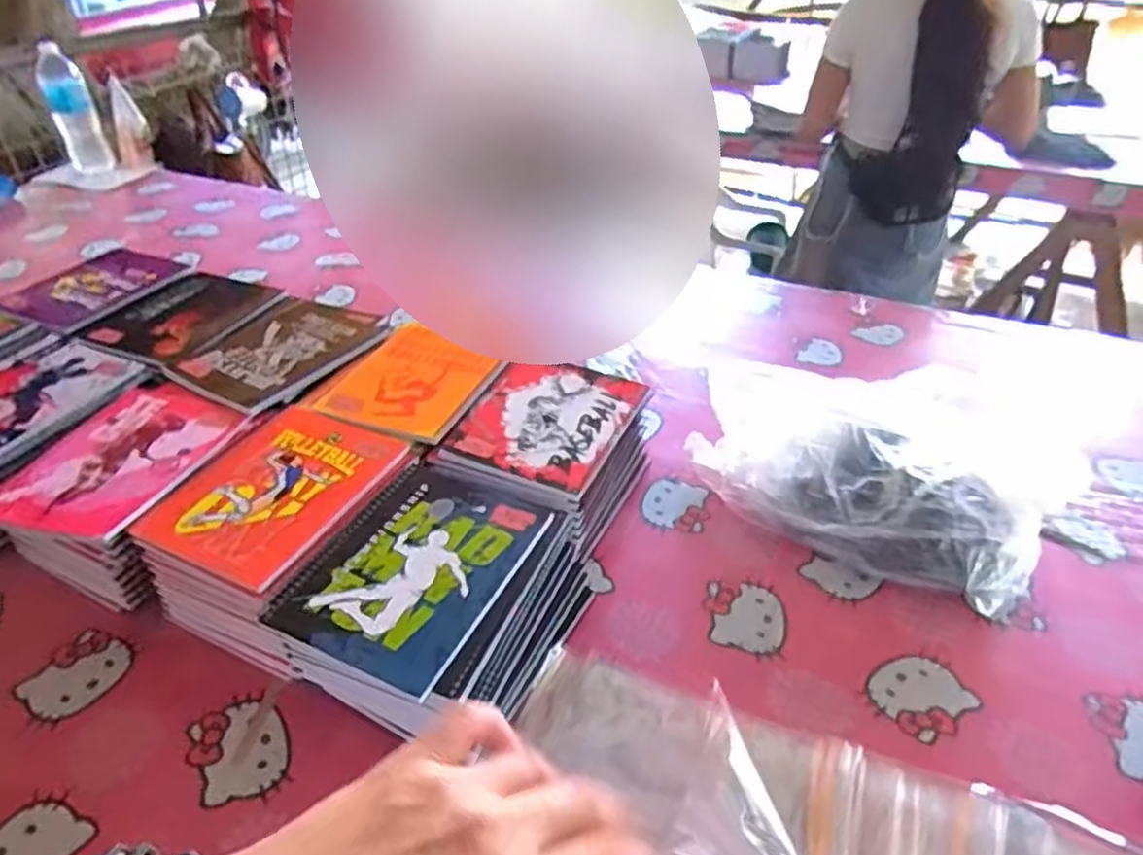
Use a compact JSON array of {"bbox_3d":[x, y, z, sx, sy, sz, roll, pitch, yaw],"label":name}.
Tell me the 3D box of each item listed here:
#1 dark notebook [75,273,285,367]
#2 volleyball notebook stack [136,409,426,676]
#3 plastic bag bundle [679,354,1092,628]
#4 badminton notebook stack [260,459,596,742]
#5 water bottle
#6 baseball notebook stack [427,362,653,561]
[{"bbox_3d":[-0.479,-0.140,0.893,0.171,0.009,0.180,17,41,19],"label":"dark notebook"},{"bbox_3d":[-0.261,0.094,0.665,0.176,0.081,0.237,15,41,18],"label":"volleyball notebook stack"},{"bbox_3d":[0.315,0.030,0.776,0.358,0.101,0.238,30,47,32],"label":"plastic bag bundle"},{"bbox_3d":[-0.110,0.153,0.610,0.181,0.104,0.225,18,42,21],"label":"badminton notebook stack"},{"bbox_3d":[-1.041,-0.654,1.520,0.084,0.236,0.092,-21,43,-27],"label":"water bottle"},{"bbox_3d":[-0.024,0.032,0.771,0.166,0.105,0.224,16,41,19],"label":"baseball notebook stack"}]

